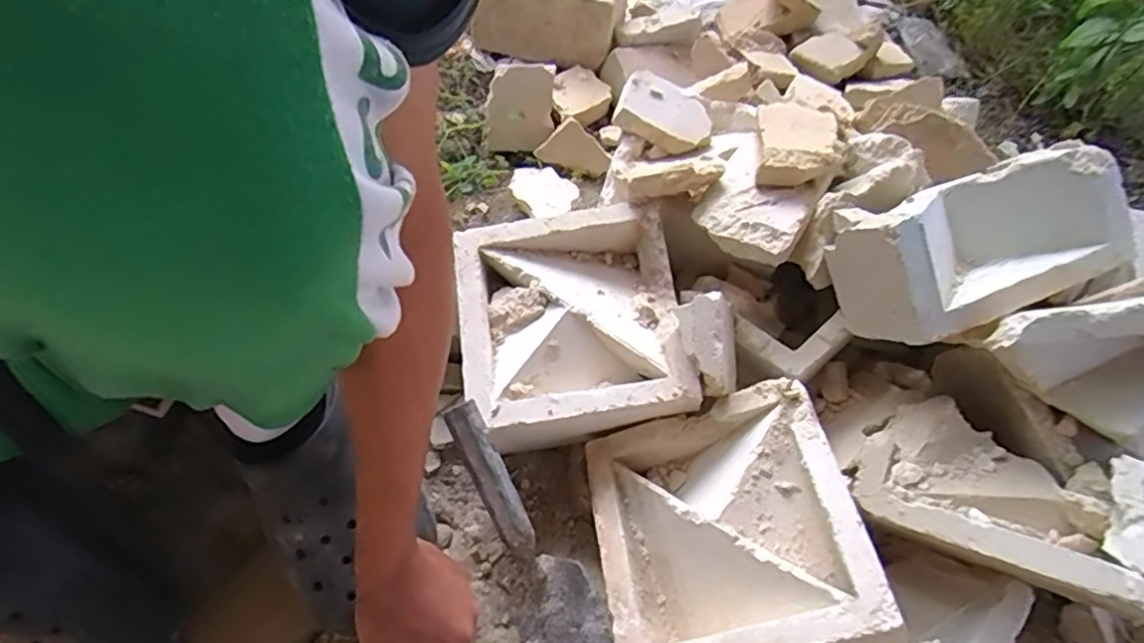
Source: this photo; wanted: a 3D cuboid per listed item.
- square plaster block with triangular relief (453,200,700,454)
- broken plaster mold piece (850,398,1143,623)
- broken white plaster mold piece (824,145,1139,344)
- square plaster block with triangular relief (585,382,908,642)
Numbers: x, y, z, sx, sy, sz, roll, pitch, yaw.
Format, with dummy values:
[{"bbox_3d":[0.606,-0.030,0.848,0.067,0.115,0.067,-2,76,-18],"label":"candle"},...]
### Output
[{"bbox_3d":[0.002,0.004,0.592,0.203,0.095,0.204,-5,62,-5],"label":"square plaster block with triangular relief"},{"bbox_3d":[0.340,0.144,0.494,0.219,0.100,0.128,14,51,36],"label":"broken plaster mold piece"},{"bbox_3d":[0.332,-0.058,0.521,0.200,0.108,0.132,-12,63,-8],"label":"broken white plaster mold piece"},{"bbox_3d":[0.126,0.174,0.513,0.198,0.071,0.204,-23,49,15],"label":"square plaster block with triangular relief"}]

